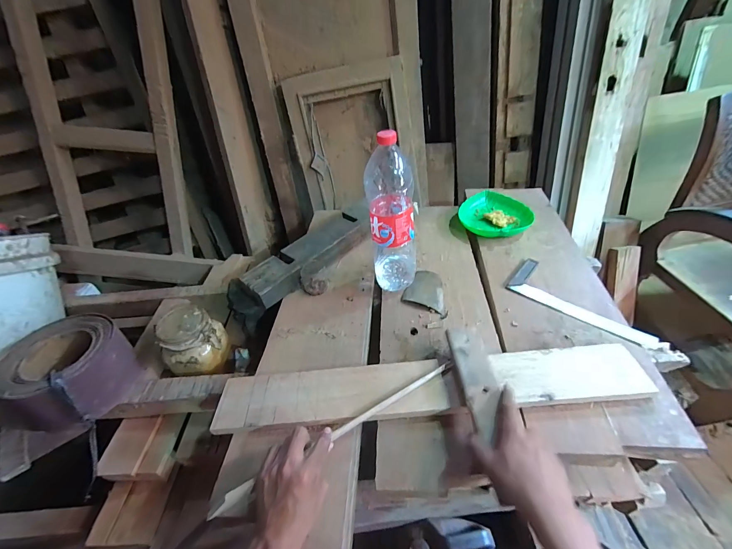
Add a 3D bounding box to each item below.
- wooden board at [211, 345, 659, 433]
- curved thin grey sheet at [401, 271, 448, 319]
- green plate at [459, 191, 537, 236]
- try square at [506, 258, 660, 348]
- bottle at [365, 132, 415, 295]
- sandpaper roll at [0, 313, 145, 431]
[{"bbox_3d":[0.095,0.173,0.497,0.647,0.022,0.086,-5,41,1],"label":"wooden board"},{"bbox_3d":[0.138,0.033,0.675,0.096,0.014,0.107,17,46,25],"label":"curved thin grey sheet"},{"bbox_3d":[0.340,-0.154,0.843,0.171,0.039,0.172,-4,41,3],"label":"green plate"},{"bbox_3d":[0.422,0.047,0.628,0.253,0.007,0.110,29,52,34],"label":"try square"},{"bbox_3d":[0.051,-0.097,0.608,0.089,0.309,0.079,-2,41,6],"label":"bottle"},{"bbox_3d":[-0.532,0.176,0.577,0.169,0.109,0.174,-4,41,3],"label":"sandpaper roll"}]

